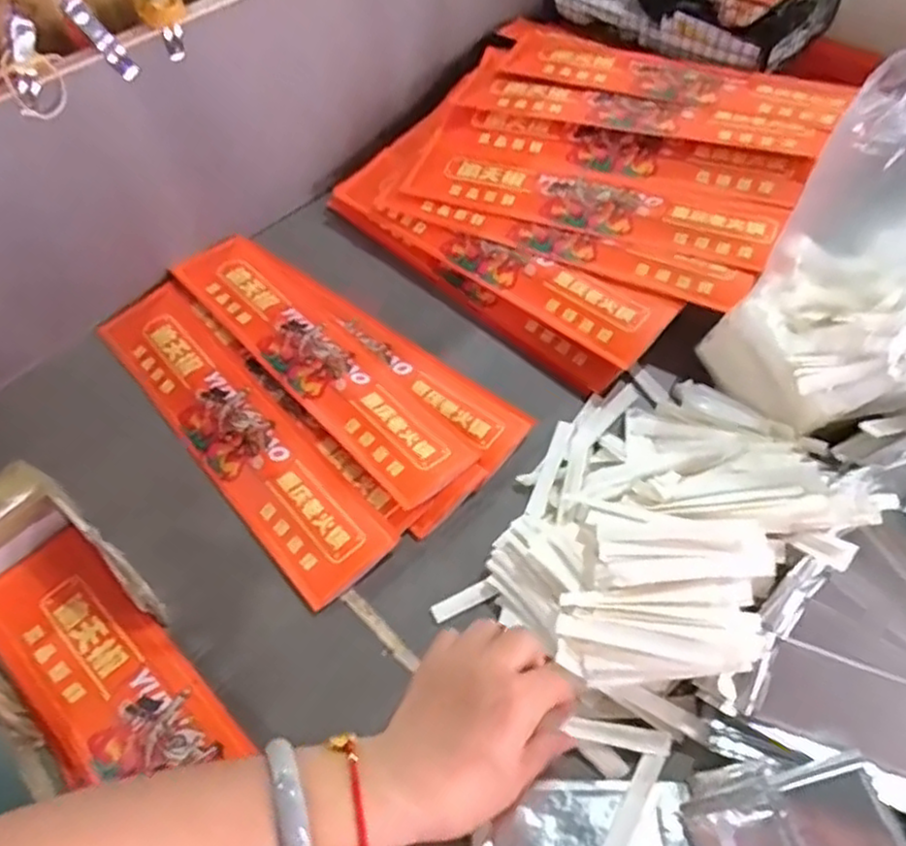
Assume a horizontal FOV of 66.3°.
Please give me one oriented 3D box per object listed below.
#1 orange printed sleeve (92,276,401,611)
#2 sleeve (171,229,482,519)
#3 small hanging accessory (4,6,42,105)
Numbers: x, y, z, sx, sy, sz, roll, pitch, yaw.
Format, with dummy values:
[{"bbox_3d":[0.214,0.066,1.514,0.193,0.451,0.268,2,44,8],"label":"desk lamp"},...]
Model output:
[{"bbox_3d":[-0.175,-0.001,0.547,0.076,0.010,0.338,-40,63,-13],"label":"orange printed sleeve"},{"bbox_3d":[-0.115,-0.059,0.572,0.074,0.011,0.333,-39,63,-20],"label":"sleeve"},{"bbox_3d":[-0.285,-0.243,0.460,0.020,0.060,0.018,-20,55,-35],"label":"small hanging accessory"}]

